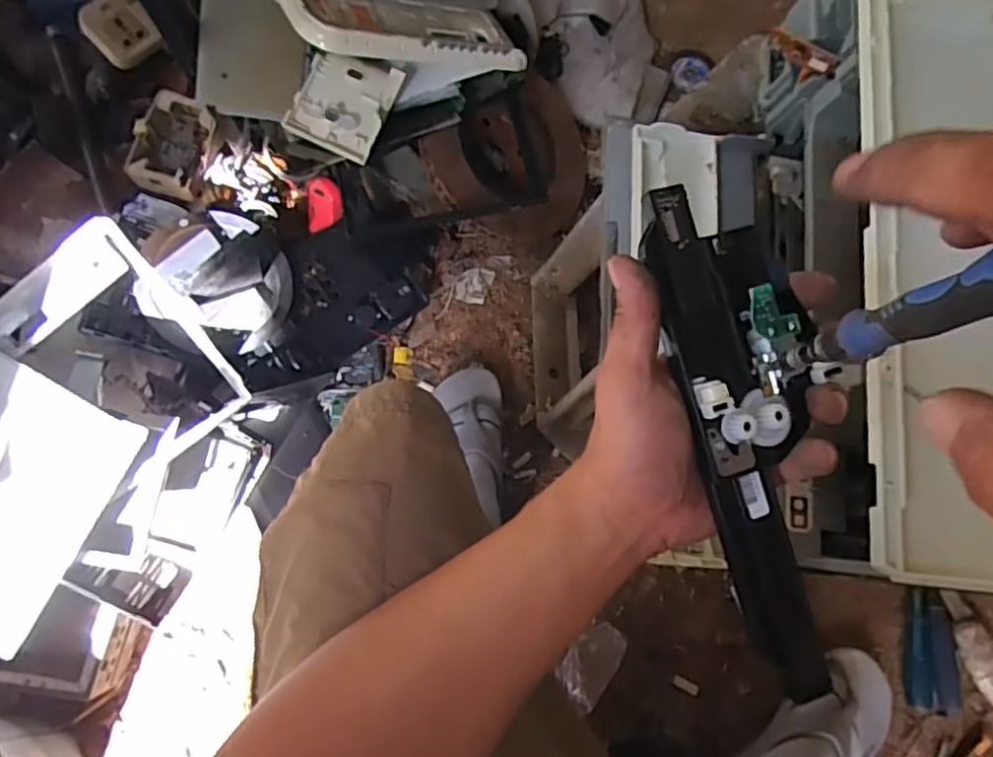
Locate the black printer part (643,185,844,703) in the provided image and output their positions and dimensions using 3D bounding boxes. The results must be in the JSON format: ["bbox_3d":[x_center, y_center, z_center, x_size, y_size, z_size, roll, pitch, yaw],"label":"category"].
[{"bbox_3d":[0.113,0.025,0.287,0.057,0.021,0.222,-10,88,-3],"label":"black printer part"}]

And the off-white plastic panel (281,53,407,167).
[{"bbox_3d":[-0.159,-0.287,0.686,0.092,0.022,0.104,19,75,6],"label":"off-white plastic panel"}]

